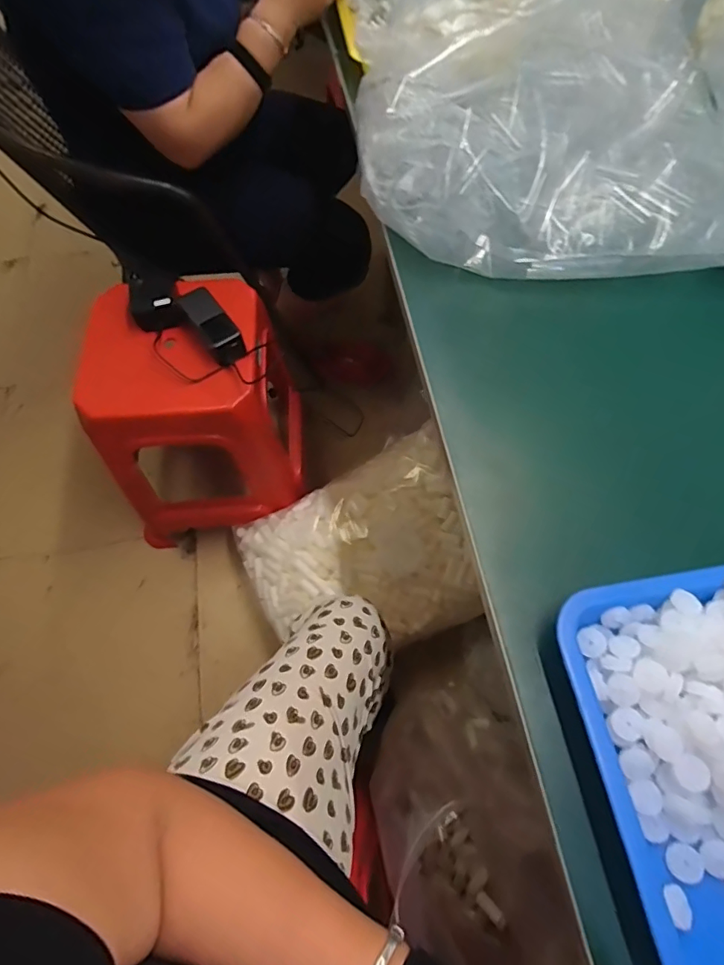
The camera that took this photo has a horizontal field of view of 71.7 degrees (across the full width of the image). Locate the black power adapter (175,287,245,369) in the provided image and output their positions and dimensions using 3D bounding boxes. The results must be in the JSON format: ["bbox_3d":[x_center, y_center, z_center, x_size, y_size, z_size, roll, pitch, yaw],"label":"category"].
[{"bbox_3d":[-0.250,-0.263,0.829,0.056,0.037,0.153,-33,69,-14],"label":"black power adapter"}]

